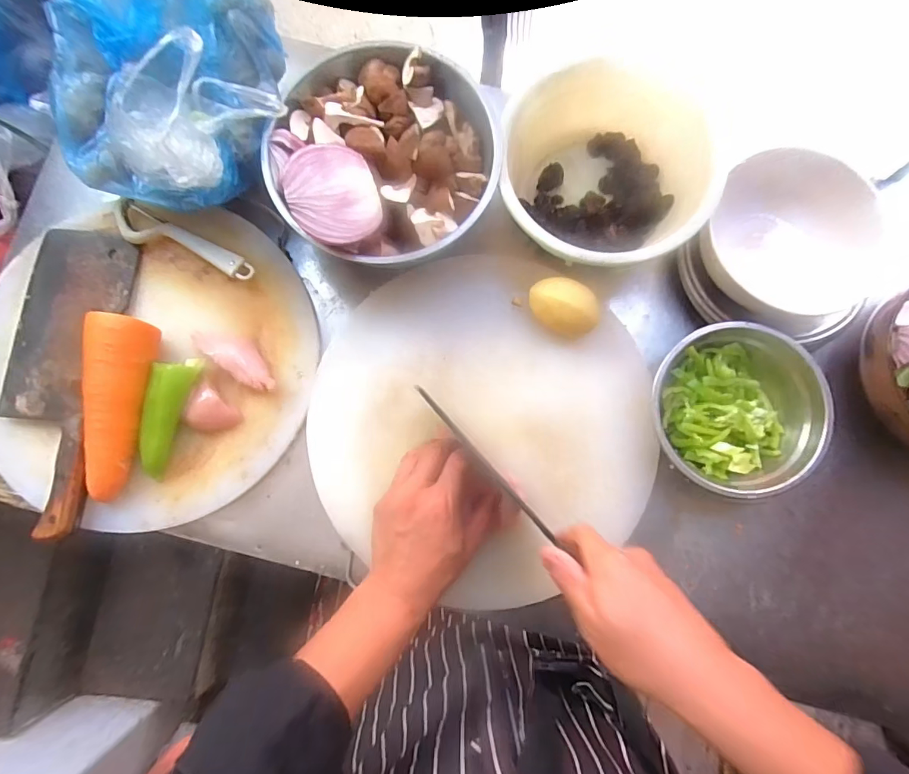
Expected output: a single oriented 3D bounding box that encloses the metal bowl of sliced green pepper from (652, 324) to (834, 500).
[{"bbox_3d":[0.286,0.023,0.471,0.163,0.060,0.166,0,83,-1],"label":"metal bowl of sliced green pepper"}]

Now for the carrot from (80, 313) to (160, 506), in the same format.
[{"bbox_3d":[-0.335,0.021,0.463,0.055,0.054,0.183,0,83,-1],"label":"carrot"}]

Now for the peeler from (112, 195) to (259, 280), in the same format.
[{"bbox_3d":[-0.301,-0.155,0.502,0.170,0.025,0.040,28,83,3],"label":"peeler"}]

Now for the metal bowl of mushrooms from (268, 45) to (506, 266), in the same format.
[{"bbox_3d":[-0.073,-0.238,0.474,0.215,0.112,0.235,0,83,-1],"label":"metal bowl of mushrooms"}]

